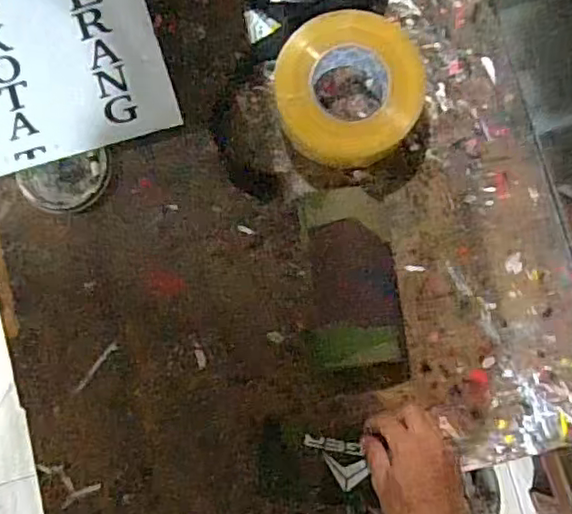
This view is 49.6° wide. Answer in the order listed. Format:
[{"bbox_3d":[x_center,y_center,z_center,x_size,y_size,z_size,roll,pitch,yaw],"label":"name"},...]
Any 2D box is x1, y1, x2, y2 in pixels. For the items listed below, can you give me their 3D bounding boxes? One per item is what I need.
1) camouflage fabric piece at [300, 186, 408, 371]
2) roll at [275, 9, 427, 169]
[{"bbox_3d":[0.069,0.021,0.642,0.093,0.011,0.181,-7,91,-1],"label":"camouflage fabric piece"},{"bbox_3d":[0.070,-0.173,0.648,0.154,0.064,0.151,0,83,1],"label":"roll"}]

